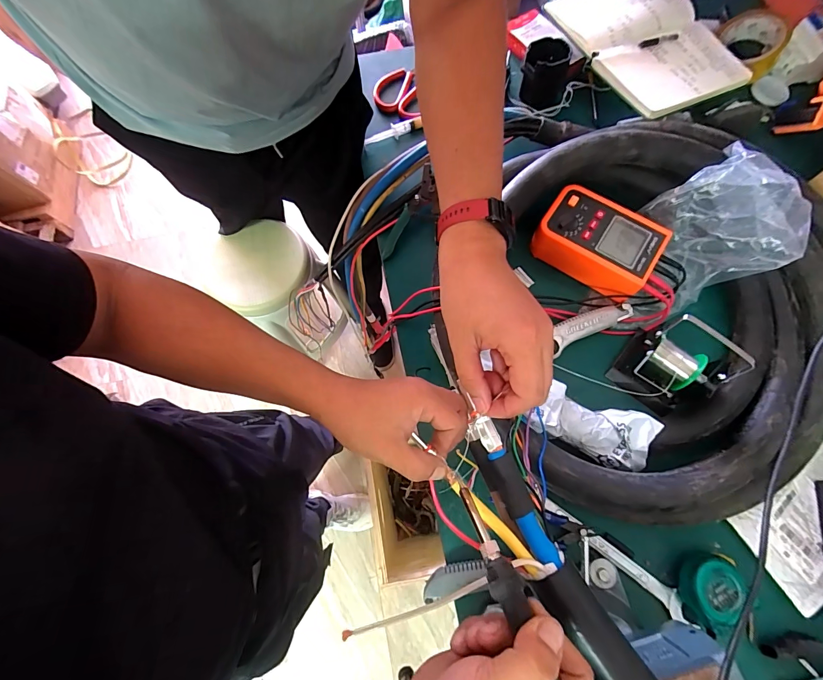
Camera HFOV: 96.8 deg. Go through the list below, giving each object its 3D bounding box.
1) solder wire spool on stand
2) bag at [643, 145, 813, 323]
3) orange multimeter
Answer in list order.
[{"bbox_3d":[0.316,0.035,0.456,0.089,0.088,0.094,35,77,11],"label":"solder wire spool on stand"},{"bbox_3d":[0.412,-0.148,0.474,0.139,0.114,0.148,-15,73,-3],"label":"bag"},{"bbox_3d":[0.261,-0.139,0.511,0.154,0.054,0.105,36,77,12],"label":"orange multimeter"}]

